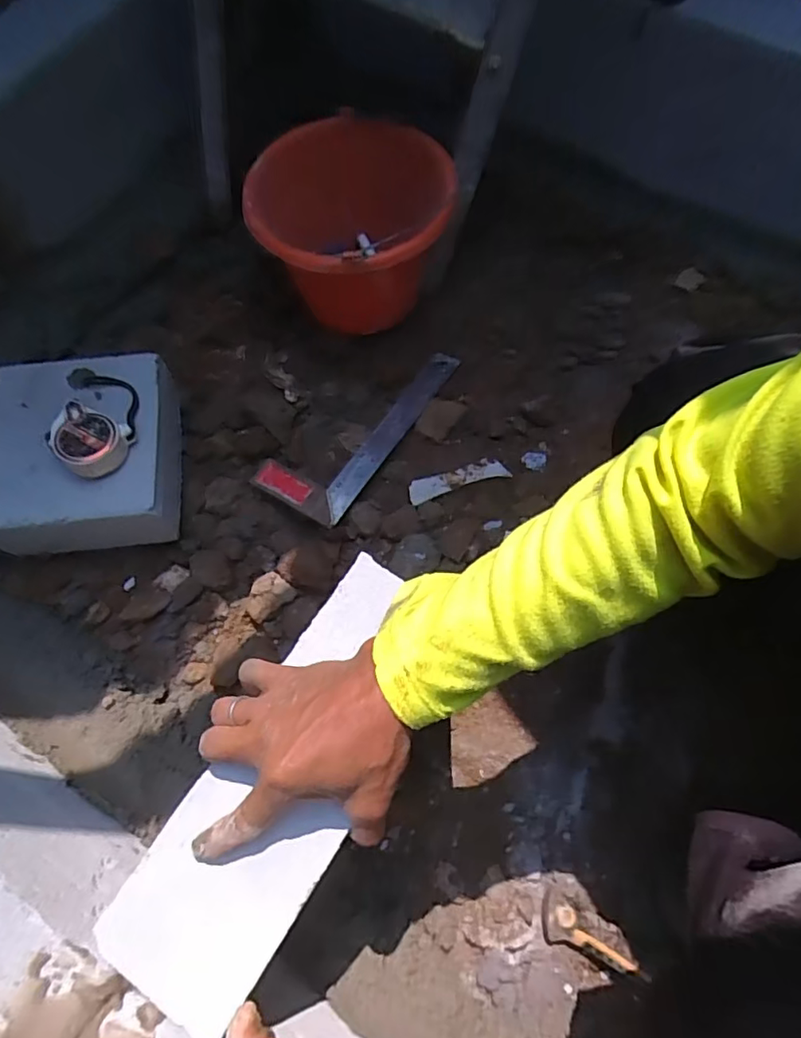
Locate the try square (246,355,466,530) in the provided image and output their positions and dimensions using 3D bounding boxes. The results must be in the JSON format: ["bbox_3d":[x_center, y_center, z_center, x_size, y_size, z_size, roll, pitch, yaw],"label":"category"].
[{"bbox_3d":[-0.048,-0.131,0.709,0.120,0.030,0.296,33,74,11],"label":"try square"}]

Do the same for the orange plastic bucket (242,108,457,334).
[{"bbox_3d":[-0.078,-0.361,0.707,0.269,0.187,0.254,0,71,1],"label":"orange plastic bucket"}]

